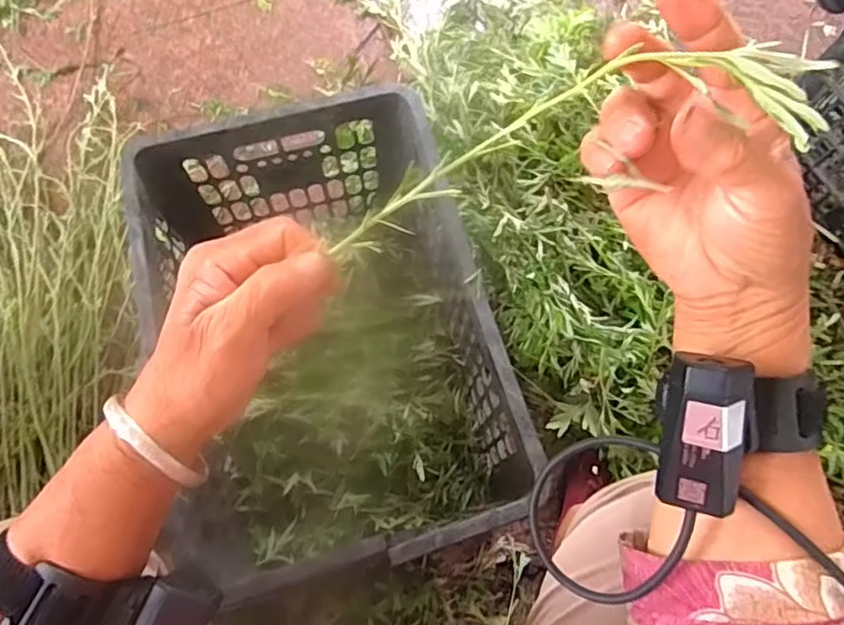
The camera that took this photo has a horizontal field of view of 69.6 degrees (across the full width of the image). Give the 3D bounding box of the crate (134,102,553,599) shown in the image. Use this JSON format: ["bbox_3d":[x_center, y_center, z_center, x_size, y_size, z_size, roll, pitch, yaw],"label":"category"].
[{"bbox_3d":[-0.102,0.032,0.716,0.318,0.256,0.492,-16,73,-7],"label":"crate"}]

